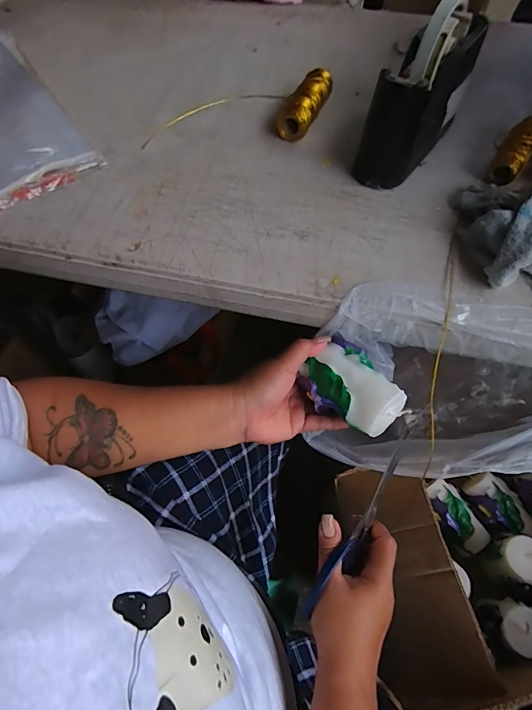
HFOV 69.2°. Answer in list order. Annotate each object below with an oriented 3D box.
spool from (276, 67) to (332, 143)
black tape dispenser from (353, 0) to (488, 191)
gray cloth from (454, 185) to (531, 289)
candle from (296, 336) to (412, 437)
[{"bbox_3d":[0.048,-0.308,0.473,0.037,0.035,0.104,22,65,13],"label":"spool"},{"bbox_3d":[0.164,-0.273,0.403,0.067,0.124,0.172,32,67,17],"label":"black tape dispenser"},{"bbox_3d":[0.250,-0.119,0.365,0.111,0.047,0.138,5,62,4],"label":"gray cloth"},{"bbox_3d":[0.080,0.032,0.368,0.064,0.047,0.093,-28,65,-13],"label":"candle"}]

